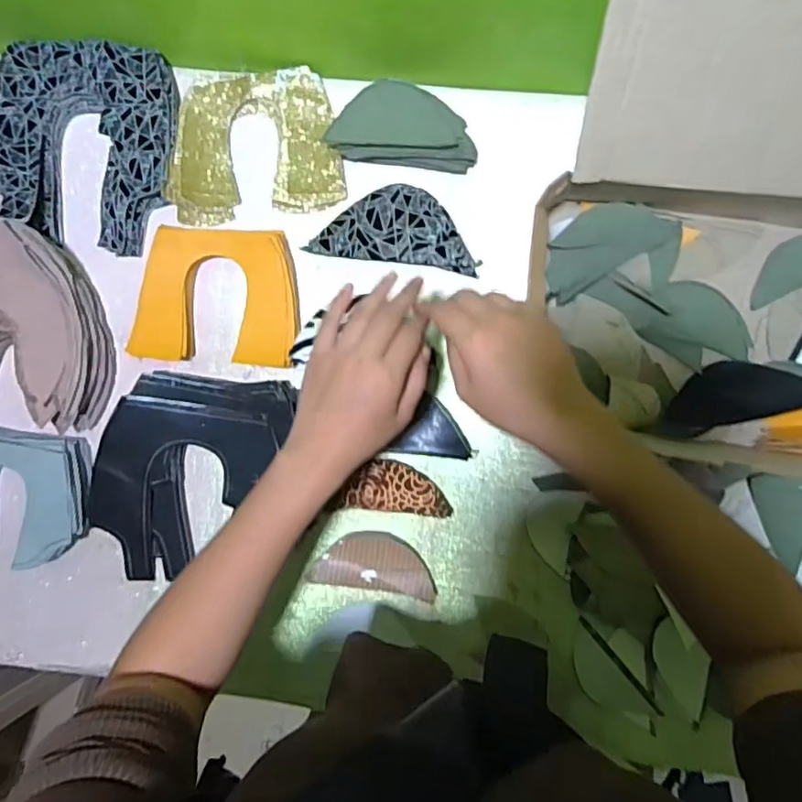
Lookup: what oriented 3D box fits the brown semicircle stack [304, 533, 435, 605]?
[{"bbox_3d":[-0.023,0.153,0.553,0.115,0.017,0.052,9,89,3],"label":"brown semicircle stack"}]

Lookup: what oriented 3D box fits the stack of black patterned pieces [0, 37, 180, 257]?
[{"bbox_3d":[-0.310,-0.249,0.557,0.178,0.032,0.185,10,89,3],"label":"stack of black patterned pieces"}]

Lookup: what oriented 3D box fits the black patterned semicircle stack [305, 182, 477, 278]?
[{"bbox_3d":[-0.002,-0.163,0.550,0.150,0.020,0.072,8,89,3],"label":"black patterned semicircle stack"}]

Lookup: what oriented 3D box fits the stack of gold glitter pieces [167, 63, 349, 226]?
[{"bbox_3d":[-0.143,-0.247,0.566,0.162,0.022,0.134,-8,88,3],"label":"stack of gold glitter pieces"}]

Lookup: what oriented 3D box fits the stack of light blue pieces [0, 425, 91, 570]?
[{"bbox_3d":[-0.378,0.090,0.564,0.156,0.041,0.123,8,89,3],"label":"stack of light blue pieces"}]

